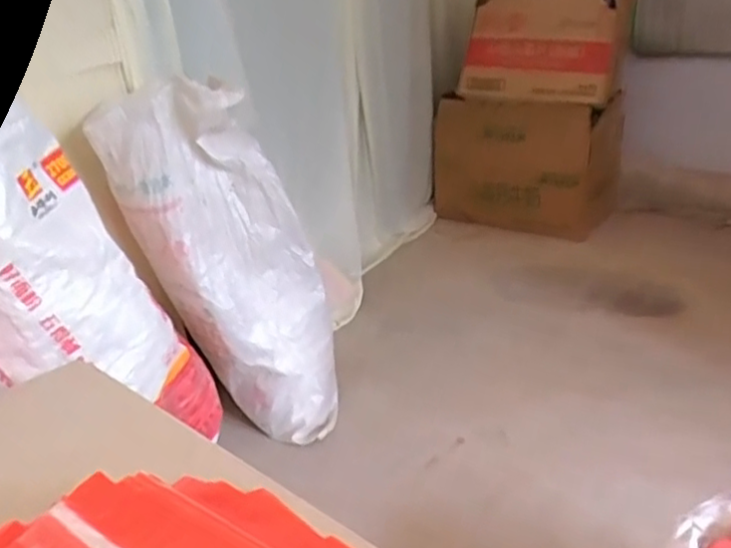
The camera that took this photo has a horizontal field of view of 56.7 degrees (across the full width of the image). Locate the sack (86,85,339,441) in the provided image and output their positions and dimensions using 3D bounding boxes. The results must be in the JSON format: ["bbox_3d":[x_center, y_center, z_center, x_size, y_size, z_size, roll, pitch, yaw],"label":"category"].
[{"bbox_3d":[-0.251,-0.001,1.248,0.298,0.708,0.173,-19,25,6],"label":"sack"}]

